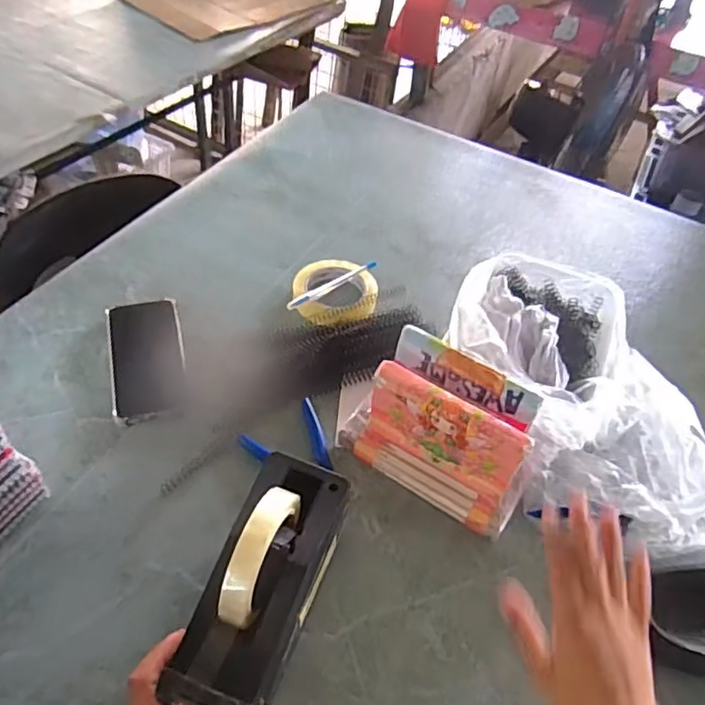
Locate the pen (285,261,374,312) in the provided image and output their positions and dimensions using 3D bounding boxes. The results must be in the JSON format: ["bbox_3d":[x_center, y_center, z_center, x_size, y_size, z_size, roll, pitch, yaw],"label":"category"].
[{"bbox_3d":[-0.025,-0.087,0.751,0.141,0.013,0.012,-30,59,-29],"label":"pen"}]

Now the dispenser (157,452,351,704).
[{"bbox_3d":[-0.069,0.173,0.437,0.073,0.107,0.202,18,57,13],"label":"dispenser"}]

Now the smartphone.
[{"bbox_3d":[-0.233,0.002,0.660,0.080,0.007,0.160,-12,55,-11],"label":"smartphone"}]

